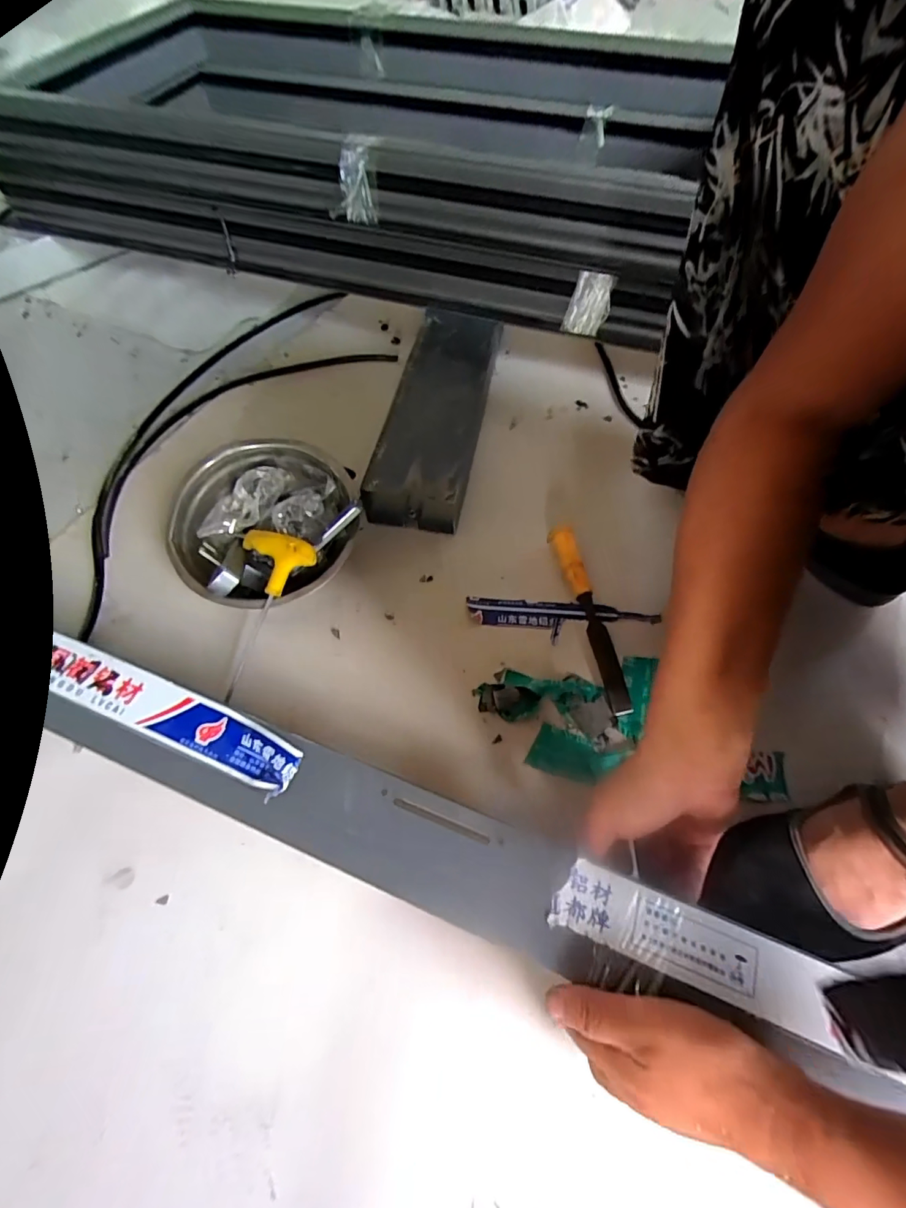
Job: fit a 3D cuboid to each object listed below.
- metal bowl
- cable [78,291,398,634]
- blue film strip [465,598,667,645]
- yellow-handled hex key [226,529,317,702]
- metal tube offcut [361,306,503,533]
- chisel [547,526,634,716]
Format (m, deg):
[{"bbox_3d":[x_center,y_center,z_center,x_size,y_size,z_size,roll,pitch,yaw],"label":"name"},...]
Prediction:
[{"bbox_3d":[-0.189,-0.077,0.504,0.177,0.076,0.174,0,60,-1],"label":"metal bowl"},{"bbox_3d":[-0.294,-0.244,0.632,0.223,0.014,0.581,30,64,15],"label":"cable"},{"bbox_3d":[0.108,0.015,0.493,0.185,0.013,0.040,8,60,3],"label":"blue film strip"},{"bbox_3d":[-0.187,0.008,0.469,0.082,0.023,0.159,20,93,10],"label":"yellow-handled hex key"},{"bbox_3d":[-0.014,-0.238,0.603,0.104,0.070,0.326,9,60,4],"label":"metal tube offcut"},{"bbox_3d":[0.137,0.009,0.486,0.024,0.027,0.194,-12,61,-8],"label":"chisel"}]

